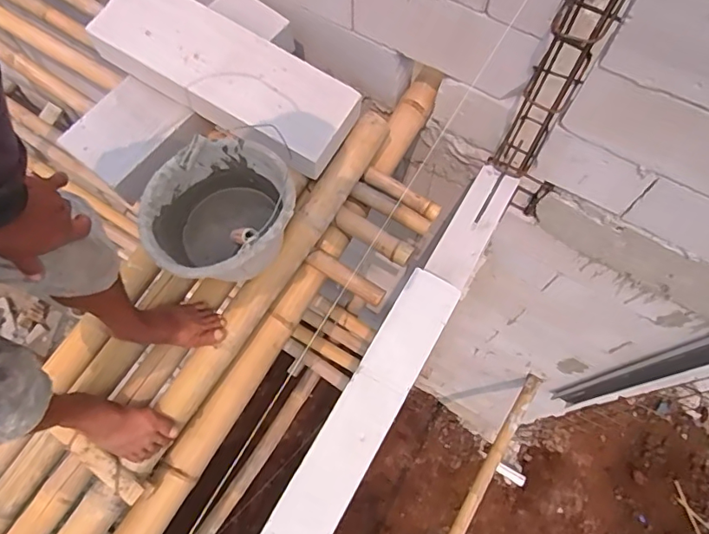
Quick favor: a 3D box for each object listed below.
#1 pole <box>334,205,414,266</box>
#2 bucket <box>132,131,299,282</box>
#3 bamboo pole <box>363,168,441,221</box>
[{"bbox_3d":[0.045,-0.073,1.213,0.202,0.044,0.053,32,72,12],"label":"pole"},{"bbox_3d":[-0.256,-0.087,1.023,0.284,0.206,0.253,-37,73,-13],"label":"bucket"},{"bbox_3d":[0.116,-0.181,1.260,0.207,0.034,0.035,32,72,12],"label":"bamboo pole"}]

